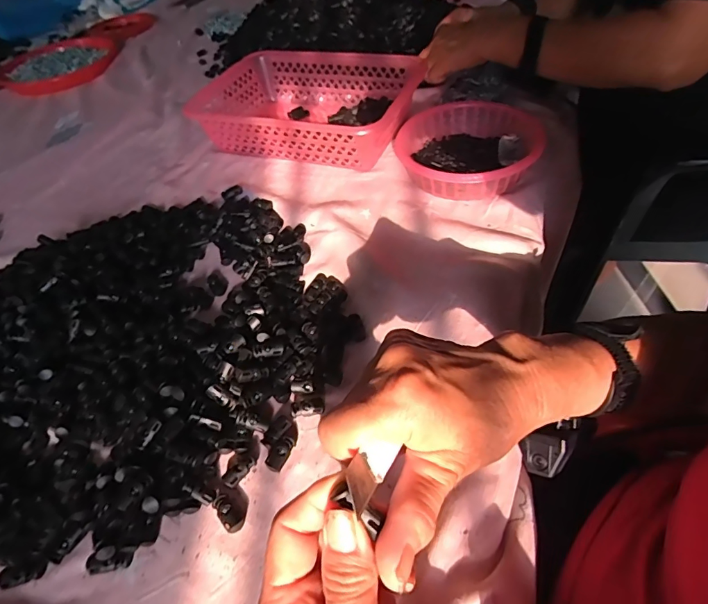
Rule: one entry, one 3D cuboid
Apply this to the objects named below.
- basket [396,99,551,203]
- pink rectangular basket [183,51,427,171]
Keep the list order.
[{"bbox_3d":[0.138,-0.189,0.543,0.169,0.052,0.183,-5,49,5],"label":"basket"},{"bbox_3d":[-0.064,-0.286,0.645,0.291,0.079,0.200,12,53,19],"label":"pink rectangular basket"}]

